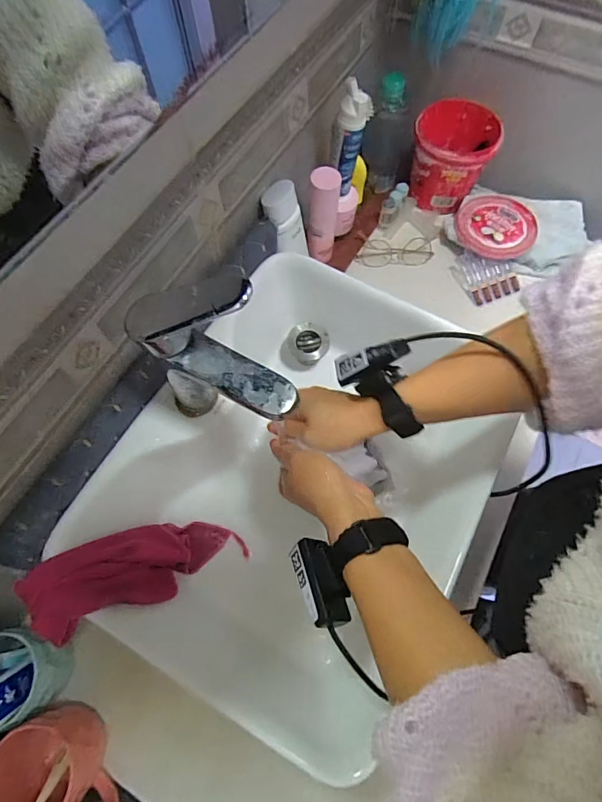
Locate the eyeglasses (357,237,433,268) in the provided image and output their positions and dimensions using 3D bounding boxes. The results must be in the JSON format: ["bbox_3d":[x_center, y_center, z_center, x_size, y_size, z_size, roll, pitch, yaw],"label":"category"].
[{"bbox_3d":[0.157,-0.253,0.724,0.131,0.017,0.053,-4,87,-4],"label":"eyeglasses"}]

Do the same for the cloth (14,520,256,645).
[{"bbox_3d":[-0.171,0.175,0.459,0.218,0.056,0.080,-2,57,-50],"label":"cloth"}]

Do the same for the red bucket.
[{"bbox_3d":[0.253,-0.409,0.722,0.129,0.117,0.123,7,67,3],"label":"red bucket"}]

